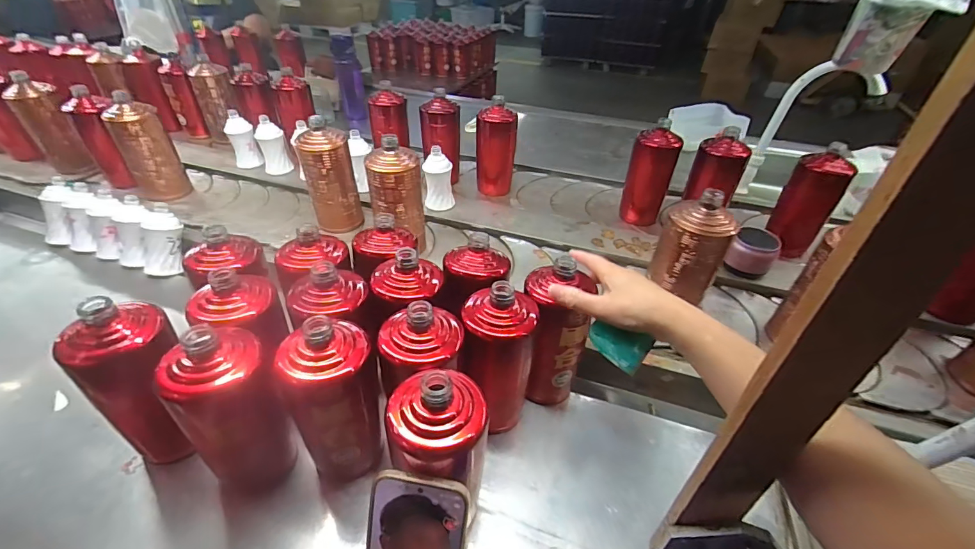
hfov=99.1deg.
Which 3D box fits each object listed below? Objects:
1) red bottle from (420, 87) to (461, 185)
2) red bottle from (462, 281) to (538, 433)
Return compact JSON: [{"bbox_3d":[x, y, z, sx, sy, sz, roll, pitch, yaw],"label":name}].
[{"bbox_3d":[-0.102,-0.297,0.923,0.070,0.193,0.068,31,48,30],"label":"red bottle"},{"bbox_3d":[0.012,0.099,0.484,0.077,0.202,0.069,3,40,2],"label":"red bottle"}]

